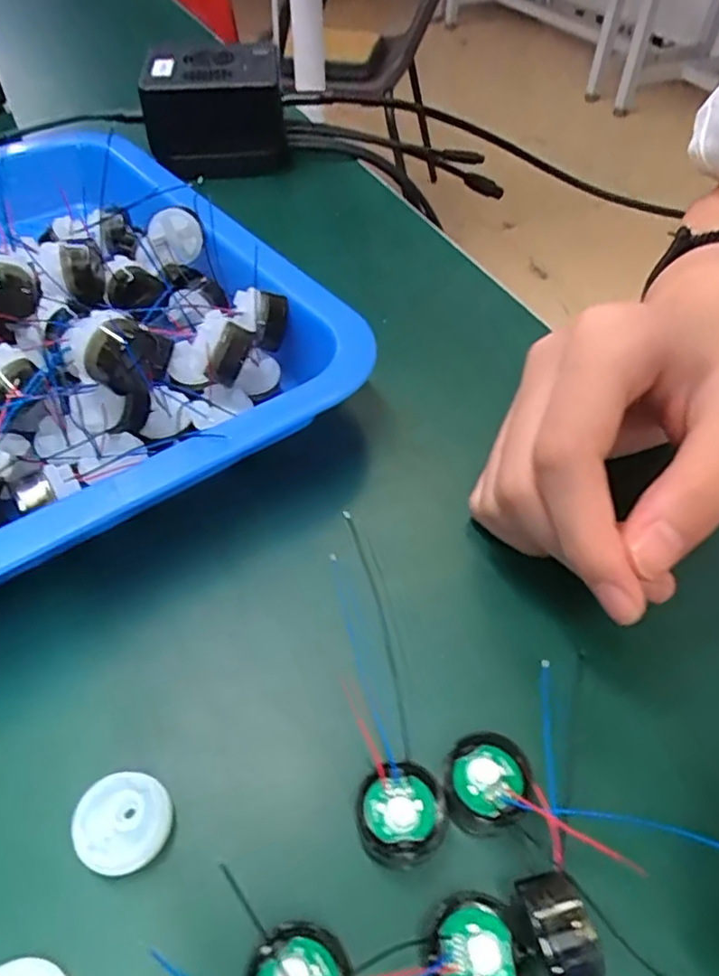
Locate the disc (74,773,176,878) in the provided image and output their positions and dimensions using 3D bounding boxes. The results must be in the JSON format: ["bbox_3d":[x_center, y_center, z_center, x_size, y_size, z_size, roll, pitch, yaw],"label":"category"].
[{"bbox_3d":[-0.054,0.077,0.149,0.021,0.005,0.020,0,47,0],"label":"disc"}]

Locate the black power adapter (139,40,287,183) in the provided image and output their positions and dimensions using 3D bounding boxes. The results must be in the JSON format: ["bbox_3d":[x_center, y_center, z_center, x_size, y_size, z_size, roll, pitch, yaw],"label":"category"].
[{"bbox_3d":[-0.083,-0.219,0.380,0.078,0.059,0.064,-7,49,-8],"label":"black power adapter"}]

